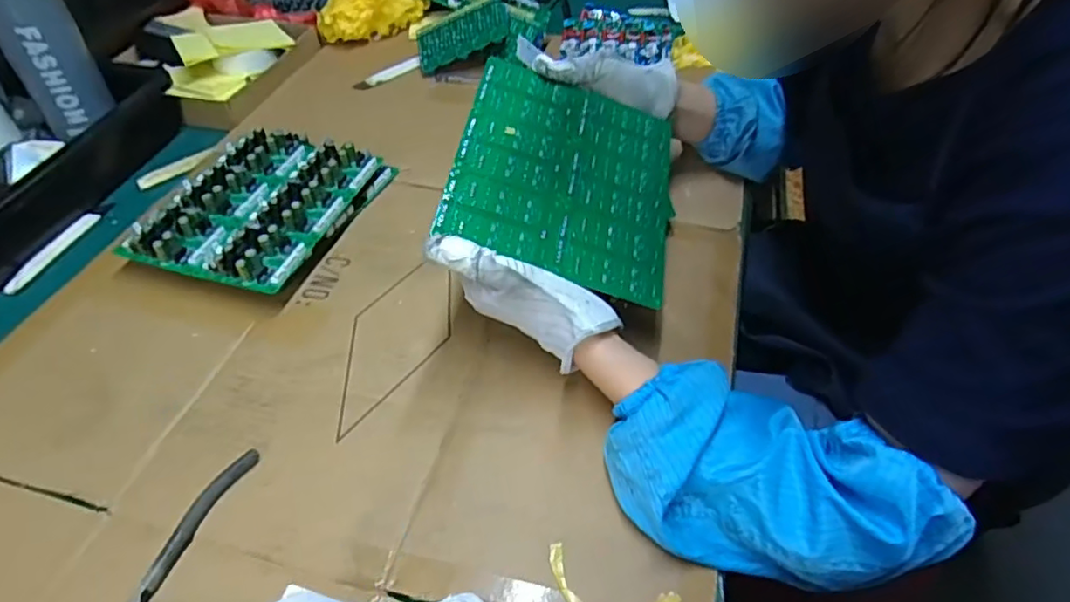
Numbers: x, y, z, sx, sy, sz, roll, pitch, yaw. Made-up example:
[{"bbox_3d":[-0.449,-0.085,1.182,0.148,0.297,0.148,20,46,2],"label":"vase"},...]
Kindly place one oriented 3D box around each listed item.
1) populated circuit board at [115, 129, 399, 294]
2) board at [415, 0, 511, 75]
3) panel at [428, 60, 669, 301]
[{"bbox_3d":[-0.271,-0.097,0.615,0.161,0.044,0.209,14,50,14],"label":"populated circuit board"},{"bbox_3d":[-0.098,-0.363,0.823,0.130,0.016,0.073,-16,78,13],"label":"board"},{"bbox_3d":[0.028,-0.104,0.493,0.178,0.006,0.196,18,57,-8],"label":"panel"}]

